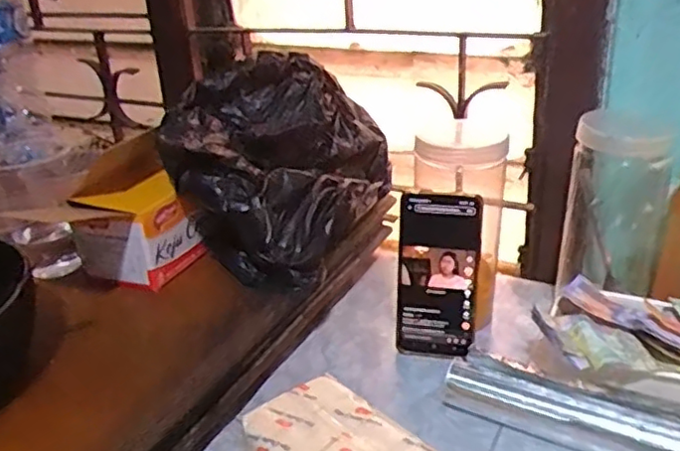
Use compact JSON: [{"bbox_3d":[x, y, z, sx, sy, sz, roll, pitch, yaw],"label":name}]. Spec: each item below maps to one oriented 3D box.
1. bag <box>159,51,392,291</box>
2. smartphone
[{"bbox_3d":[-0.061,-0.070,0.678,0.164,0.172,0.259,6,27,19],"label":"bag"},{"bbox_3d":[0.094,0.050,0.617,0.073,0.164,0.014,4,14,10],"label":"smartphone"}]

